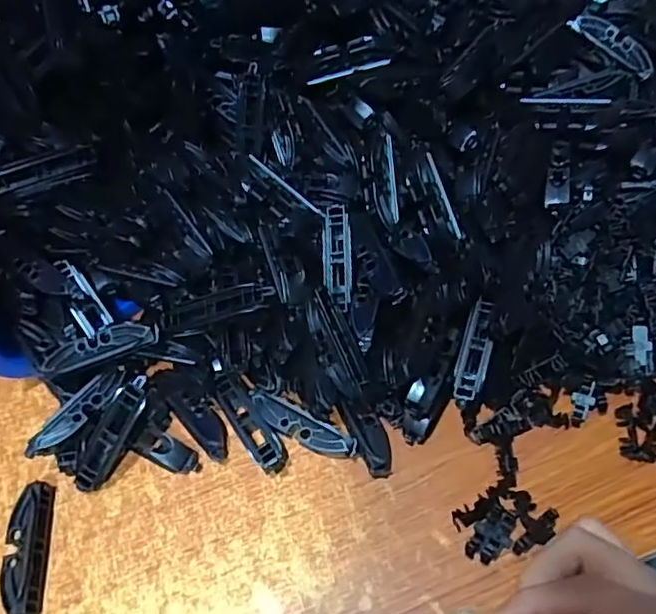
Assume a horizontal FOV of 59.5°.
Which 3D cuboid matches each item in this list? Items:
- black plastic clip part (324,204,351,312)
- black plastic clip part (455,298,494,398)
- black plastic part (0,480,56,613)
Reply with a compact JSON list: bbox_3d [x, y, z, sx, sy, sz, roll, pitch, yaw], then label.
[{"bbox_3d":[0.006,-0.033,0.388,0.017,0.009,0.072,-3,80,3],"label":"black plastic clip part"},{"bbox_3d":[0.096,0.028,0.375,0.018,0.009,0.067,12,71,14],"label":"black plastic clip part"},{"bbox_3d":[-0.180,0.146,0.343,0.020,0.017,0.081,-11,54,-2],"label":"black plastic part"}]

